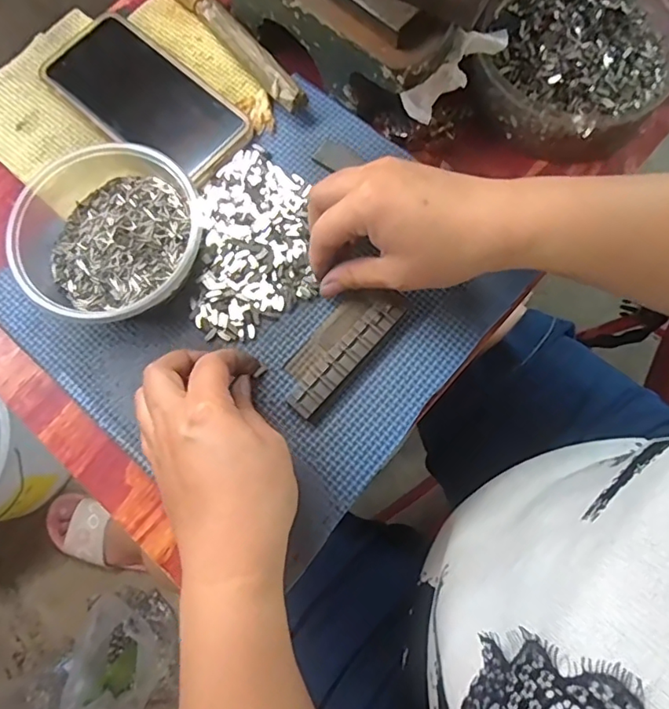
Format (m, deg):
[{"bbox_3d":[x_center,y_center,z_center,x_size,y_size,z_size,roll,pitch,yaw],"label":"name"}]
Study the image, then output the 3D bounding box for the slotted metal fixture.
[{"bbox_3d":[0.003,-0.007,0.334,0.037,0.014,0.096,39,77,11],"label":"slotted metal fixture"}]

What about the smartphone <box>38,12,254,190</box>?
[{"bbox_3d":[-0.135,-0.183,0.380,0.153,0.012,0.073,40,79,11],"label":"smartphone"}]

